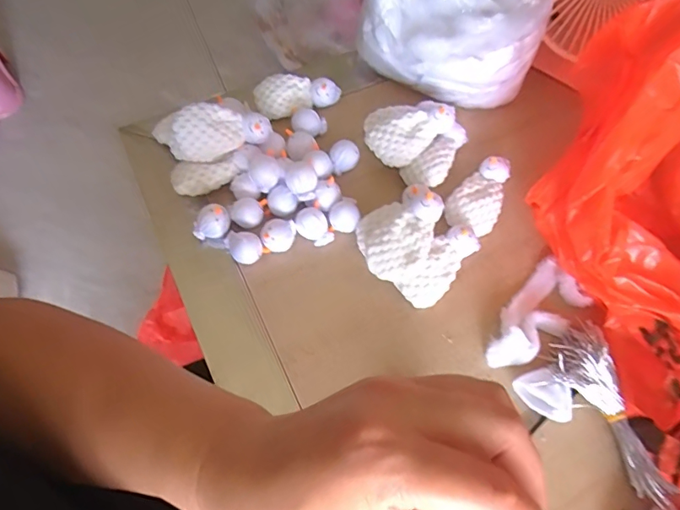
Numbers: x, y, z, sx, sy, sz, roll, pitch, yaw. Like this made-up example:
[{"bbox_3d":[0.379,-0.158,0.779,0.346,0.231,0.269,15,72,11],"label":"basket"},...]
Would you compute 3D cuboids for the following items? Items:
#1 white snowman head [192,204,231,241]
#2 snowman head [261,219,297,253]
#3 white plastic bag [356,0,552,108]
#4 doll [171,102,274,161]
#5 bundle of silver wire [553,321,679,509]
[{"bbox_3d":[-0.103,-0.025,0.382,0.027,0.027,0.022,12,65,2],"label":"white snowman head"},{"bbox_3d":[-0.050,-0.015,0.382,0.025,0.025,0.026,1,65,-3],"label":"snowman head"},{"bbox_3d":[0.101,-0.211,0.400,0.128,0.139,0.124,-23,69,-14],"label":"white plastic bag"},{"bbox_3d":[-0.096,-0.099,0.375,0.078,0.037,0.027,-18,67,-12],"label":"doll"},{"bbox_3d":[0.187,0.110,0.326,0.045,0.028,0.122,-14,67,-10],"label":"bundle of silver wire"}]

